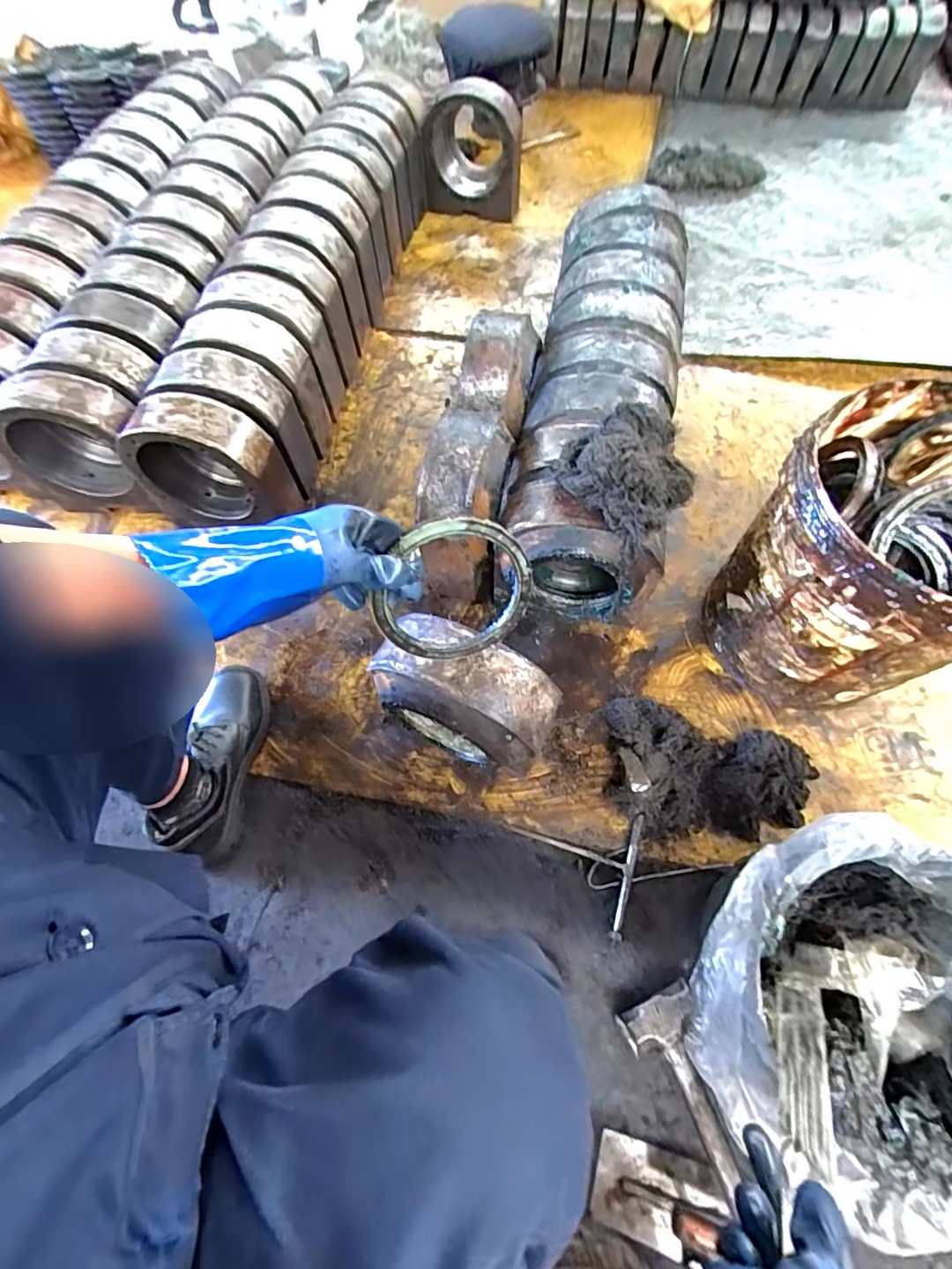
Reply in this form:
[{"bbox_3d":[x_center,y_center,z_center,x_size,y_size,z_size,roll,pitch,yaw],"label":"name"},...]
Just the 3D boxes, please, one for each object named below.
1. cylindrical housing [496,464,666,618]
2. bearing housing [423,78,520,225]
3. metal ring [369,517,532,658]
[{"bbox_3d":[0.155,-0.166,0.769,0.223,0.212,0.225,11,65,7],"label":"cylindrical housing"},{"bbox_3d":[-0.012,-1.171,1.282,0.238,0.249,0.128,7,66,6],"label":"bearing housing"},{"bbox_3d":[-0.023,-0.041,0.527,0.160,0.160,0.008,-19,38,-3],"label":"metal ring"}]

